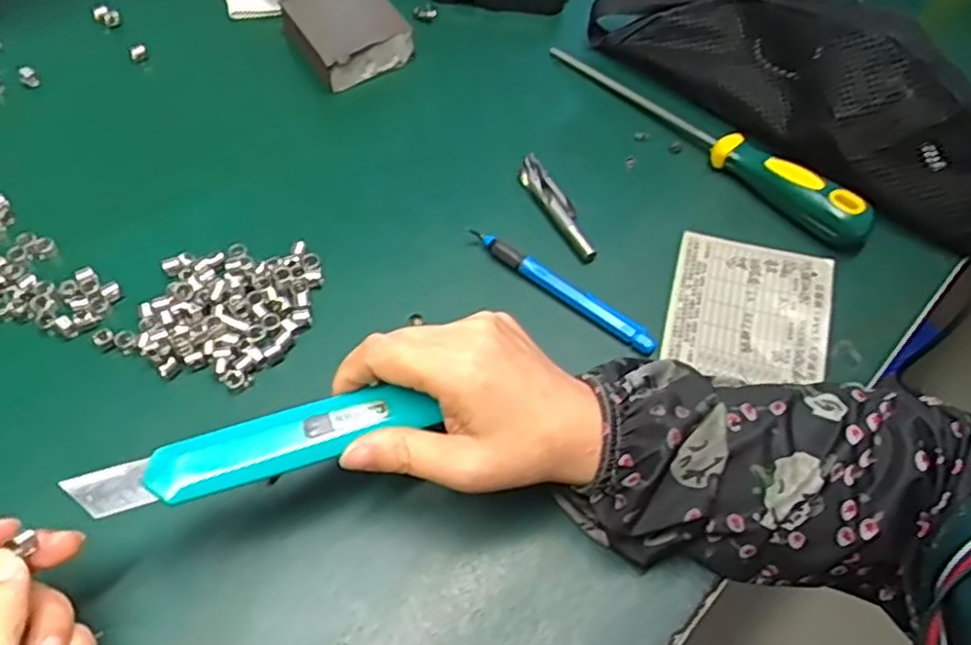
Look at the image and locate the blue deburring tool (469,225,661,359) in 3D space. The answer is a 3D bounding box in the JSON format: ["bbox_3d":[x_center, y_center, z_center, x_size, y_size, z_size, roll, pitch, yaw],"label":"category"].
[{"bbox_3d":[0.043,-0.019,0.407,0.121,0.015,0.009,35,64,17],"label":"blue deburring tool"}]

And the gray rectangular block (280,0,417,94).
[{"bbox_3d":[-0.098,-0.205,0.508,0.074,0.032,0.080,-27,64,-18],"label":"gray rectangular block"}]

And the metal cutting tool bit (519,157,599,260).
[{"bbox_3d":[0.043,-0.073,0.441,0.017,0.010,0.088,-21,63,-15],"label":"metal cutting tool bit"}]

